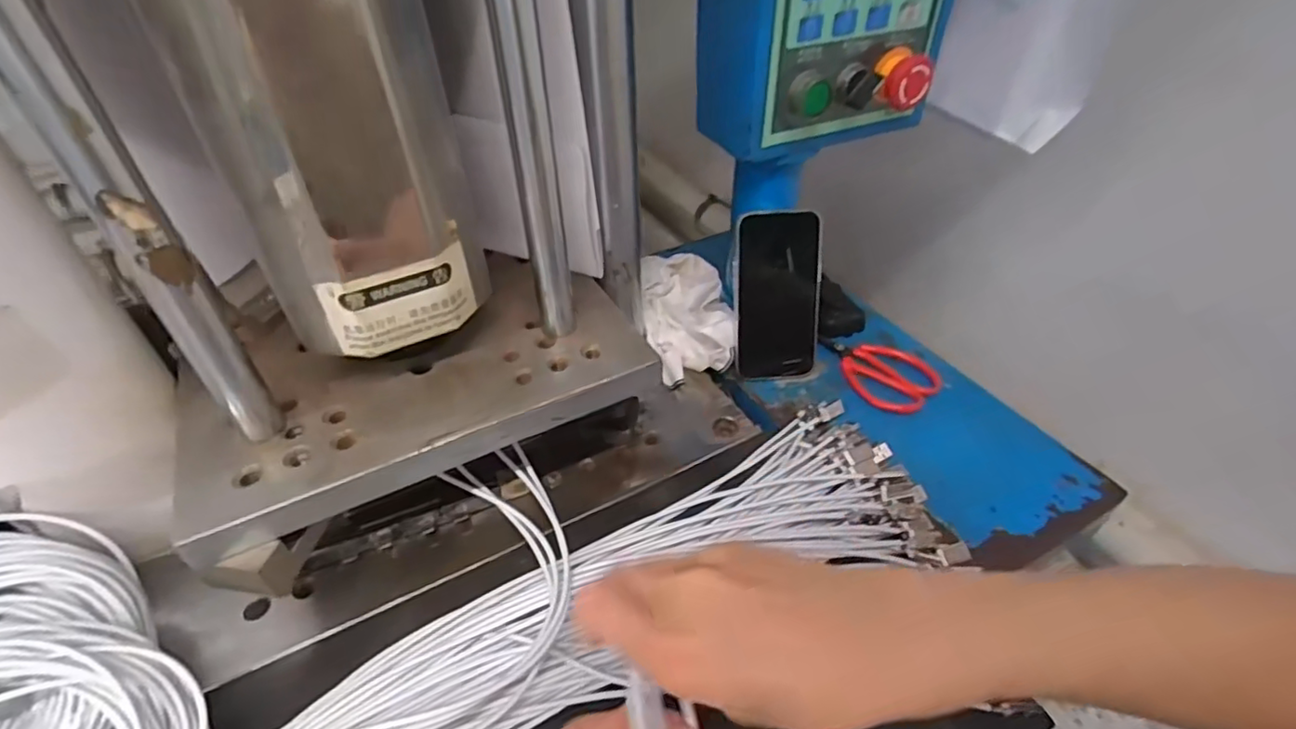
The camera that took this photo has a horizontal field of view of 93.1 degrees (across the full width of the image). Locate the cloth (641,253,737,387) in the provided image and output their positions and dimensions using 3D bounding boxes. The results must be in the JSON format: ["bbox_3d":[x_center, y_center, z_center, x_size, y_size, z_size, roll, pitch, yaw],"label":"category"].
[{"bbox_3d":[0.035,-0.049,0.596,0.085,0.054,0.153,-3,42,-3],"label":"cloth"}]

